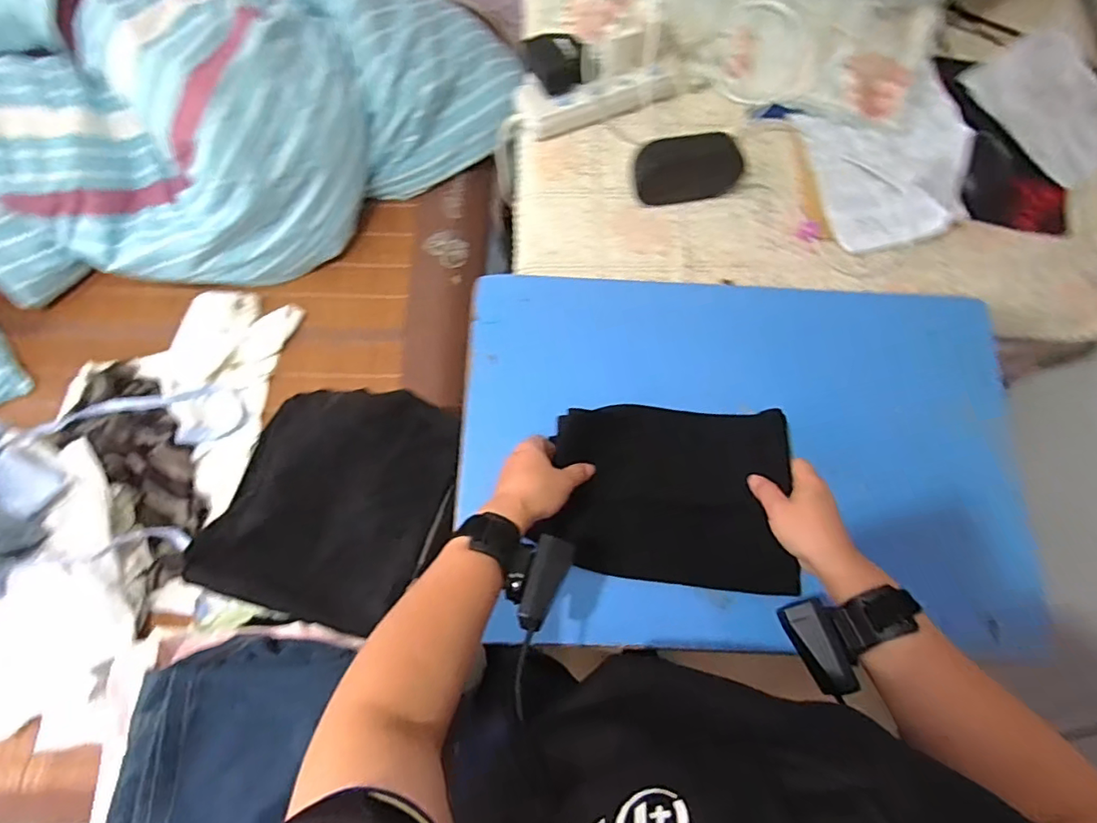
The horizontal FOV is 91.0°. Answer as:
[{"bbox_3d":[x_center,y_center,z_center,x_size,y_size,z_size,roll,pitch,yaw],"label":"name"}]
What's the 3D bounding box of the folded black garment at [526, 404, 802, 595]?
[{"bbox_3d":[0.118,0.080,0.533,0.224,0.061,0.167,5,74,0],"label":"folded black garment"}]

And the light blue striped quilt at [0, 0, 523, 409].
[{"bbox_3d":[-0.825,-0.463,0.891,1.484,0.268,0.659,-25,76,-8],"label":"light blue striped quilt"}]

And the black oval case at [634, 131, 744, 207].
[{"bbox_3d":[0.168,-0.297,0.661,0.135,0.058,0.051,-7,75,-4],"label":"black oval case"}]

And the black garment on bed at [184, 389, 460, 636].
[{"bbox_3d":[-0.272,0.103,0.695,0.247,0.107,0.306,16,74,3],"label":"black garment on bed"}]

